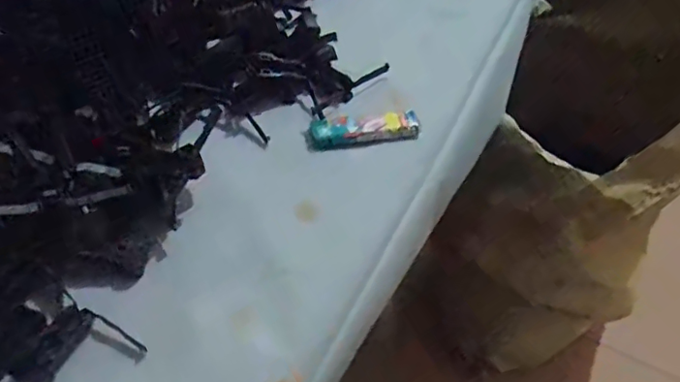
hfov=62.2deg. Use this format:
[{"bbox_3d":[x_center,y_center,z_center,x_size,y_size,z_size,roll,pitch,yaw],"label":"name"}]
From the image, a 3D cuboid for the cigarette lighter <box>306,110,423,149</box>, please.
[{"bbox_3d":[0.018,-0.045,0.419,0.080,0.011,0.025,-2,51,-5],"label":"cigarette lighter"}]

